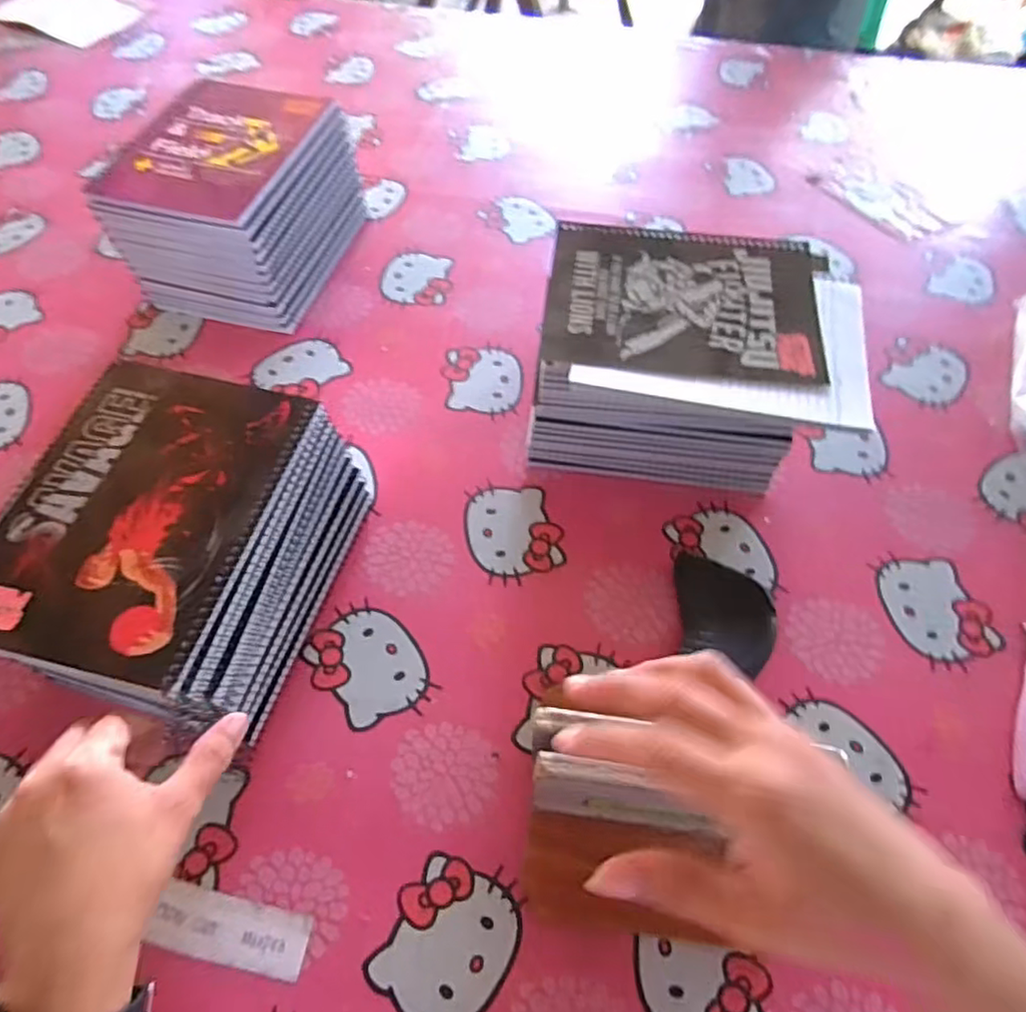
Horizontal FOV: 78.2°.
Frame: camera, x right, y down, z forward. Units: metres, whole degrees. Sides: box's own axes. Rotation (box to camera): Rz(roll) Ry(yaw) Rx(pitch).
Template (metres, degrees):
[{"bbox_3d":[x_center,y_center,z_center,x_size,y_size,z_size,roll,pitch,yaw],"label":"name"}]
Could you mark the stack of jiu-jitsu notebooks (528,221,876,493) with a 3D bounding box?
[{"bbox_3d":[0.133,-0.115,0.512,0.216,0.121,0.166,10,60,5],"label":"stack of jiu-jitsu notebooks"}]

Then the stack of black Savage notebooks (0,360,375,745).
[{"bbox_3d":[-0.213,0.025,0.421,0.156,0.109,0.194,15,60,7],"label":"stack of black Savage notebooks"}]

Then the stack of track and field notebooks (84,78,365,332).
[{"bbox_3d":[-0.264,-0.293,0.620,0.163,0.119,0.202,14,60,7],"label":"stack of track and field notebooks"}]

